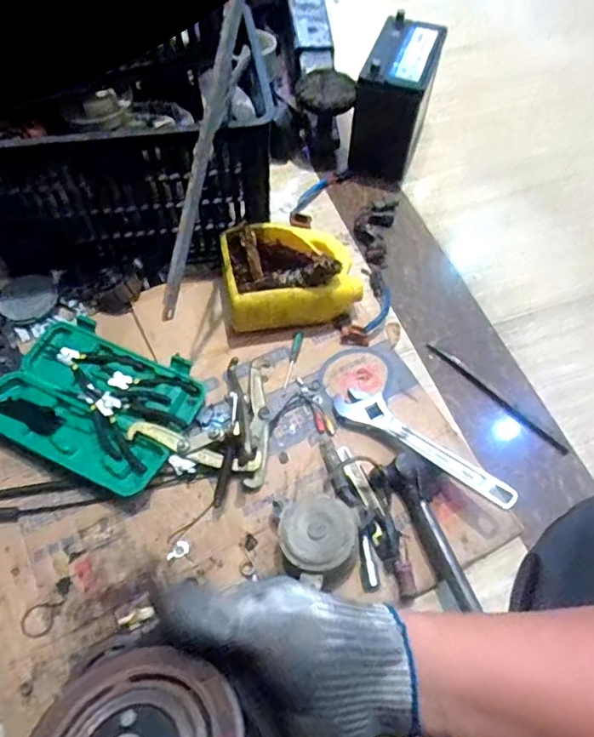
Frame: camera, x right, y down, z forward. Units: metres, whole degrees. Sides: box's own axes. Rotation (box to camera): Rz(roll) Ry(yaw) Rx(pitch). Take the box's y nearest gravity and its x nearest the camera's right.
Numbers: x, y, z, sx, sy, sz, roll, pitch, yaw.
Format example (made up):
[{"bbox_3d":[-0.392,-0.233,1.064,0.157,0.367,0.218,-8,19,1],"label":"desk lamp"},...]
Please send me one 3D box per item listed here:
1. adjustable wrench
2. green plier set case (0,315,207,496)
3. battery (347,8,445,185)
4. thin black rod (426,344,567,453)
[{"bbox_3d":[0.176,0.105,0.760,0.282,0.018,0.054,31,64,29],"label":"adjustable wrench"},{"bbox_3d":[-0.304,0.047,0.802,0.284,0.048,0.214,23,63,11],"label":"green plier set case"},{"bbox_3d":[0.189,-0.518,1.034,0.121,0.195,0.220,16,62,8],"label":"battery"},{"bbox_3d":[0.310,0.045,0.844,0.261,0.008,0.015,41,68,19],"label":"thin black rod"}]

